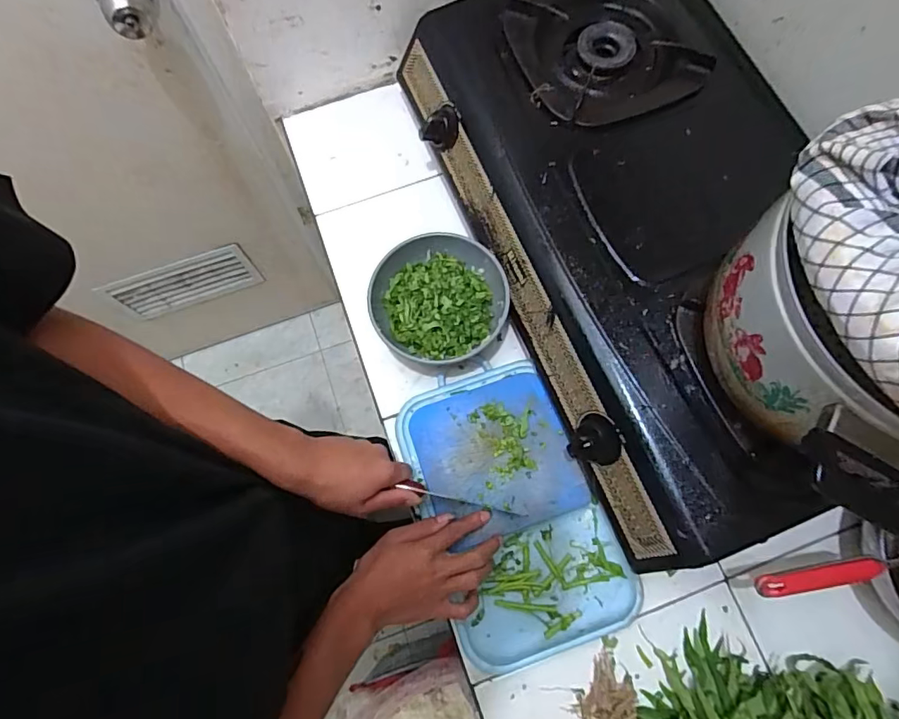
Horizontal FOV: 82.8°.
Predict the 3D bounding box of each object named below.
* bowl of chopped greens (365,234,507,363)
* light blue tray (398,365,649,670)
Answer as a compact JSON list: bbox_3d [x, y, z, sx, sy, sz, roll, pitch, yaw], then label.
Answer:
[{"bbox_3d":[-0.014,-0.068,0.617,0.159,0.076,0.140,-4,72,-1],"label":"bowl of chopped greens"},{"bbox_3d":[0.068,0.165,0.573,0.187,0.032,0.300,-21,73,-6],"label":"light blue tray"}]

